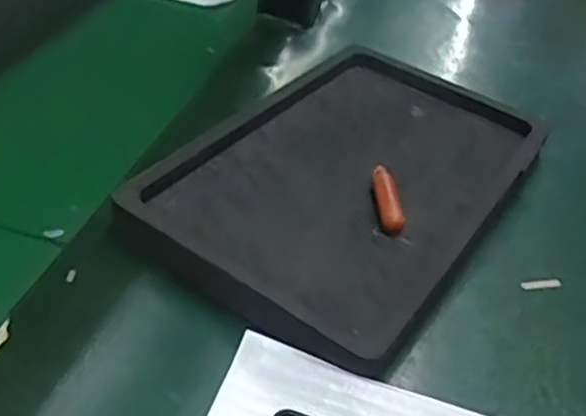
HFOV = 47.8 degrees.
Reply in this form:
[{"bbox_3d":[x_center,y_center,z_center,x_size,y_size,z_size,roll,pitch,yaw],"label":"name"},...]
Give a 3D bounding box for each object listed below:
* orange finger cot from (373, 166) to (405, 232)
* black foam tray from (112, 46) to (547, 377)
[{"bbox_3d":[0.051,-0.006,0.362,0.011,0.011,0.046,2,39,-7],"label":"orange finger cot"},{"bbox_3d":[0.026,-0.026,0.386,0.178,0.031,0.245,28,43,23],"label":"black foam tray"}]

